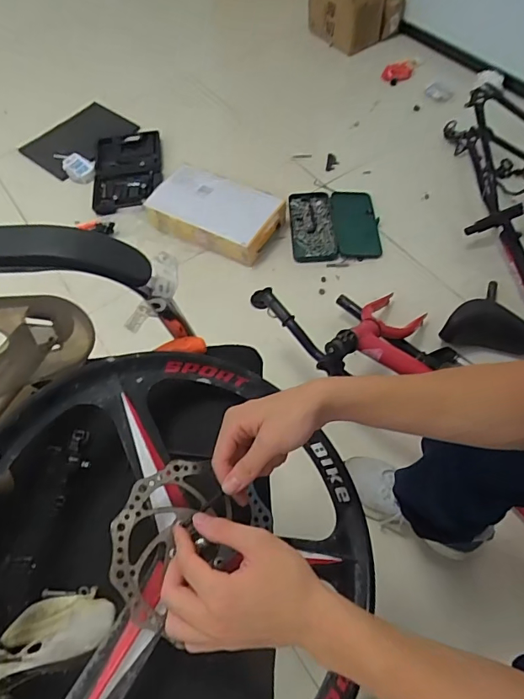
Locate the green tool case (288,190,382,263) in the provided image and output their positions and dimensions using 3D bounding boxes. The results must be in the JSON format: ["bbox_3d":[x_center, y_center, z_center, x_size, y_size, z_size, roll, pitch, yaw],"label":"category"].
[{"bbox_3d":[0.206,-0.357,1.350,0.243,0.025,0.268,-3,58,1],"label":"green tool case"}]

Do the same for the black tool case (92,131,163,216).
[{"bbox_3d":[-0.428,-0.569,1.494,0.212,0.049,0.365,-6,58,0],"label":"black tool case"}]

